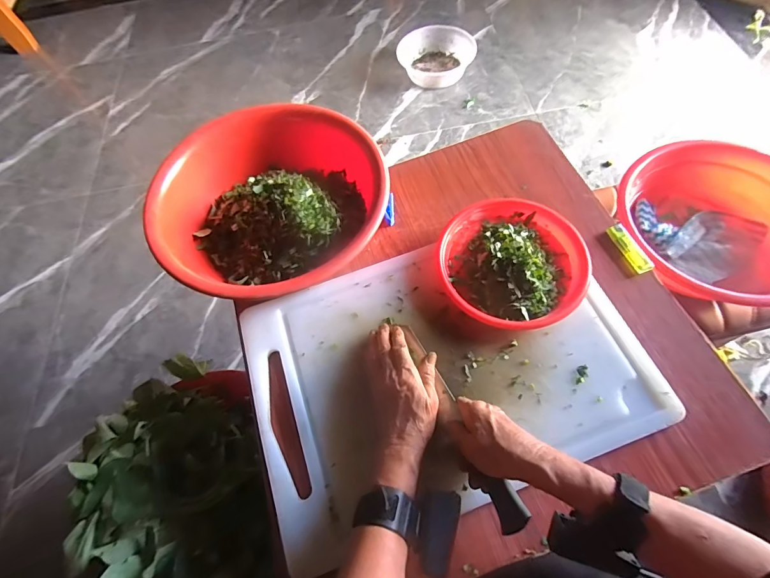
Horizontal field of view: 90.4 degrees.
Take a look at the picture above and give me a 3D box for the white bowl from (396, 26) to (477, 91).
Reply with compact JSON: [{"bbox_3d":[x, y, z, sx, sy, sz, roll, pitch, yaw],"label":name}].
[{"bbox_3d":[0.204,-0.912,1.501,0.272,0.100,0.272,-1,63,2],"label":"white bowl"}]

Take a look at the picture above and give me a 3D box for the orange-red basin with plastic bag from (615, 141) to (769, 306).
[{"bbox_3d":[0.579,-0.104,0.664,0.338,0.099,0.298,-18,64,-7],"label":"orange-red basin with plastic bag"}]

